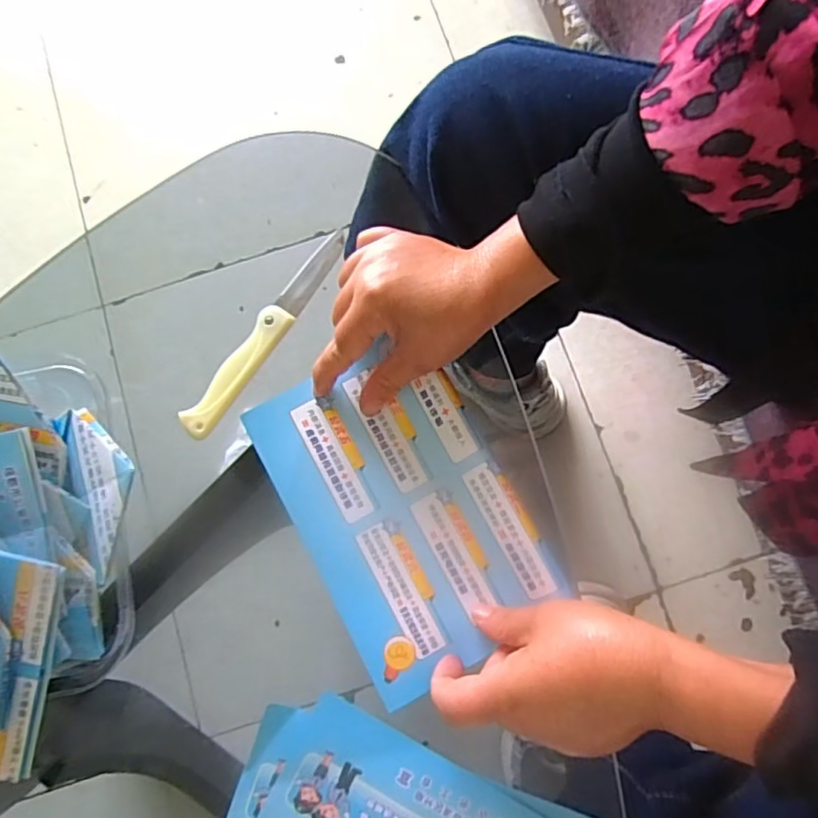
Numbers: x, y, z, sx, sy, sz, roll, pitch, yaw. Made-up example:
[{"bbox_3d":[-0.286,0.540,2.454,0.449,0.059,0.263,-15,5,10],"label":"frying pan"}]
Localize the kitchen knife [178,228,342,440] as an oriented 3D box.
[{"bbox_3d":[-0.095,-0.051,0.397,0.019,0.009,0.164,35,82,12],"label":"kitchen knife"}]

